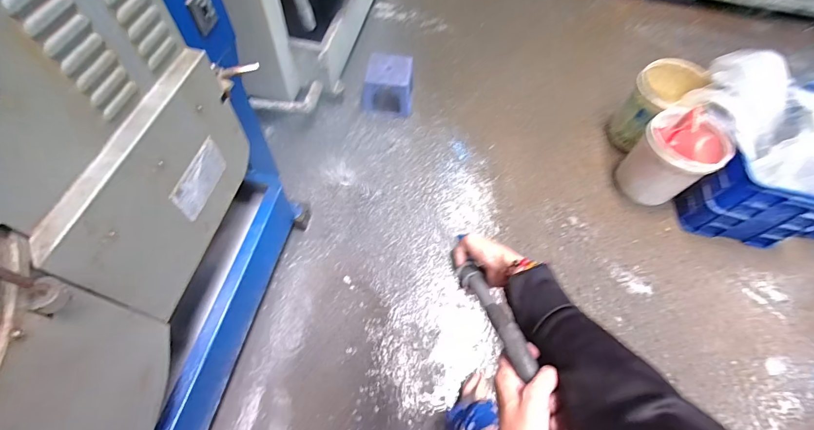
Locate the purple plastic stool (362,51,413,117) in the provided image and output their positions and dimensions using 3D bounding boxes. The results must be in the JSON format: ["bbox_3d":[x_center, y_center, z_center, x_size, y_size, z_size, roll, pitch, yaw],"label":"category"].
[{"bbox_3d":[-0.090,-0.674,1.866,0.258,0.184,0.261,1,63,-2],"label":"purple plastic stool"}]

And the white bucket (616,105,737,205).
[{"bbox_3d":[1.155,-0.250,1.593,0.298,0.353,0.298,2,60,-3],"label":"white bucket"}]

